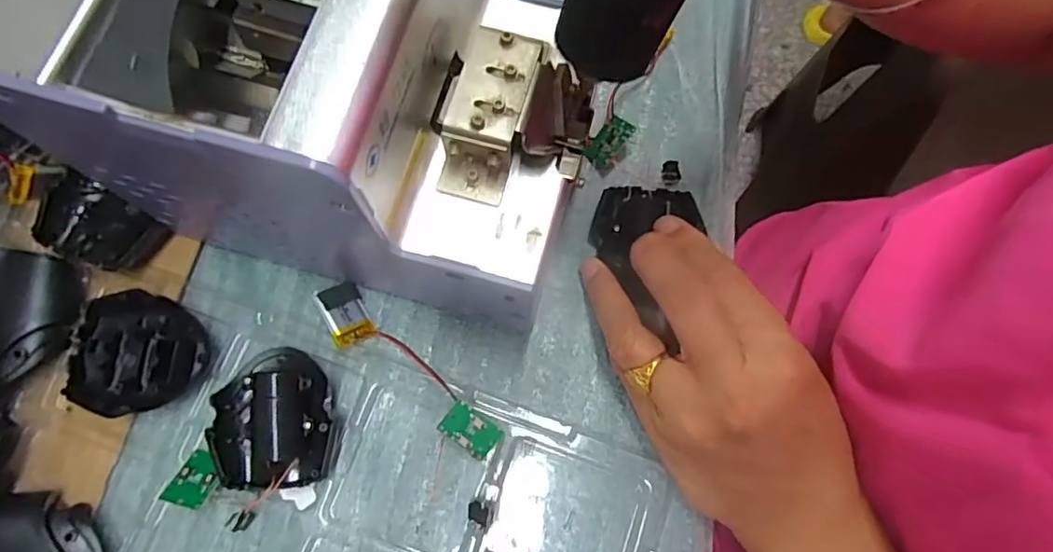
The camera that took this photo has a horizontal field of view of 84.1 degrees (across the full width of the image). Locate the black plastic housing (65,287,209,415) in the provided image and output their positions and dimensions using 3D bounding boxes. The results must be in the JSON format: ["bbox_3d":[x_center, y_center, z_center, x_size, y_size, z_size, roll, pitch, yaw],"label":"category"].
[{"bbox_3d":[-0.178,0.035,0.265,0.058,0.024,0.052,-13,74,-5],"label":"black plastic housing"}]

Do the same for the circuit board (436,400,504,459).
[{"bbox_3d":[-0.025,0.070,0.264,0.026,0.006,0.017,37,83,2],"label":"circuit board"}]

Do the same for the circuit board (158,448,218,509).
[{"bbox_3d":[-0.143,0.087,0.252,0.017,0.004,0.025,16,41,2],"label":"circuit board"}]

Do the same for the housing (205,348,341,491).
[{"bbox_3d":[-0.112,0.063,0.259,0.049,0.025,0.058,-7,74,-3],"label":"housing"}]

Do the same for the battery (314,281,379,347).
[{"bbox_3d":[-0.086,0.018,0.280,0.021,0.004,0.030,-22,76,-39],"label":"battery"}]

